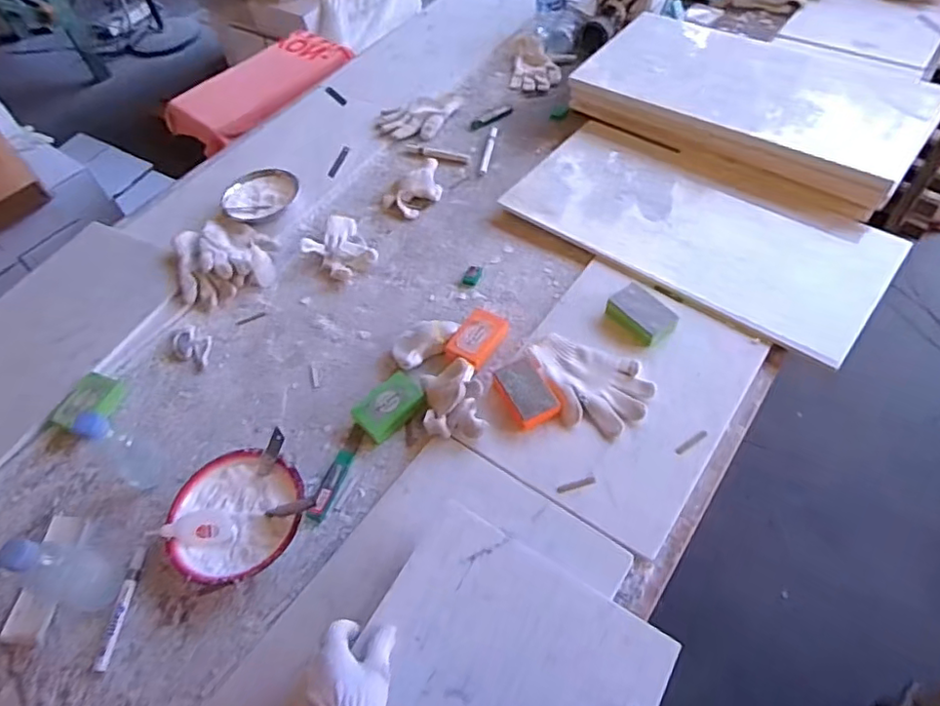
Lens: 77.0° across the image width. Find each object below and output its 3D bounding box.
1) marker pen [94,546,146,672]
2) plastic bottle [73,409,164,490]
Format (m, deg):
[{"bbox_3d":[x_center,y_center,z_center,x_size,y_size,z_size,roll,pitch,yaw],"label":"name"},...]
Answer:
[{"bbox_3d":[-0.434,0.315,0.735,0.018,0.010,0.142,-1,56,7],"label":"marker pen"},{"bbox_3d":[-0.467,0.123,0.785,0.049,0.160,0.049,25,63,23],"label":"plastic bottle"}]

